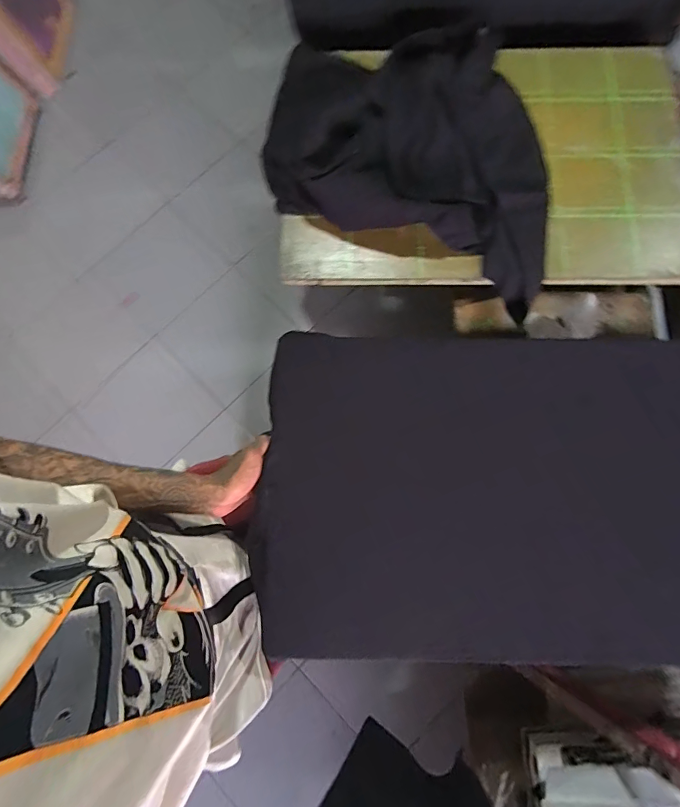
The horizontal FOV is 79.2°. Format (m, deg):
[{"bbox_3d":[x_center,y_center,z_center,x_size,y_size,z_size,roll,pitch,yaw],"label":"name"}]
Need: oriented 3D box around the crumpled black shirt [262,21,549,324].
[{"bbox_3d":[0.126,-0.385,0.598,0.497,0.052,0.371,31,81,7],"label":"crumpled black shirt"}]

